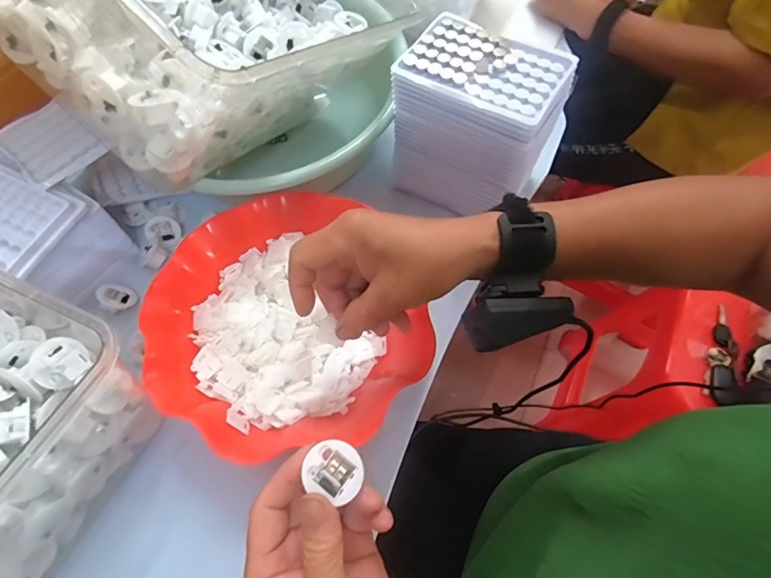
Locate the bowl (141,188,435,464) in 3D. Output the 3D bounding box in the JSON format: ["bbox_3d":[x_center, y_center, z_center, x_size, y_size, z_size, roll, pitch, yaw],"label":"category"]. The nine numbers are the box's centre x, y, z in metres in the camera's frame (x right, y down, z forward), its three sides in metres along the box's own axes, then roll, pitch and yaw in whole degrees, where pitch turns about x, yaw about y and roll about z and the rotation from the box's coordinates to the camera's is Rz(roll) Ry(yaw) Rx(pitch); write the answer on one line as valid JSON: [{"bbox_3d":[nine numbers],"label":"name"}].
[{"bbox_3d":[-0.083,0.030,0.365,0.208,0.051,0.216,0,63,0],"label":"bowl"}]

